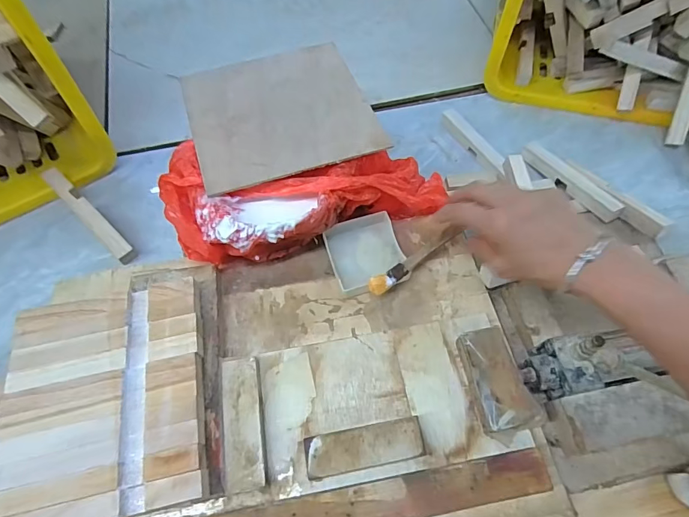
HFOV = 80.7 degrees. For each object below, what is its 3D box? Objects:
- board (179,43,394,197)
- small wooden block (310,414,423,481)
[{"bbox_3d":[-0.068,-0.156,0.423,0.179,0.011,0.183,-18,62,-10],"label":"board"},{"bbox_3d":[0.016,0.149,0.319,0.088,0.017,0.029,-10,61,-5],"label":"small wooden block"}]

